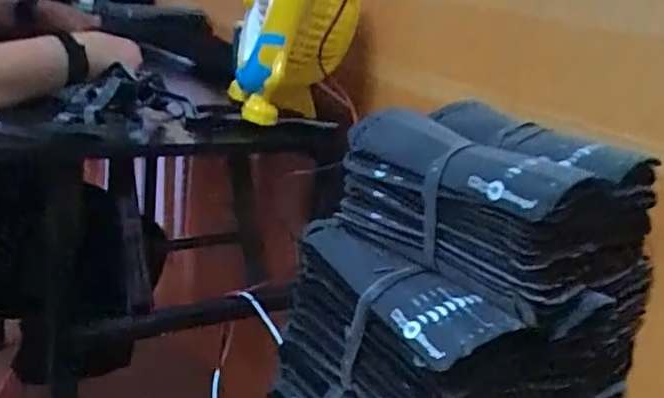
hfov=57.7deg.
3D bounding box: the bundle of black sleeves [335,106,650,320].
[{"bbox_3d":[0.140,0.002,0.527,0.183,0.119,0.208,-9,27,-37],"label":"bundle of black sleeves"}]

